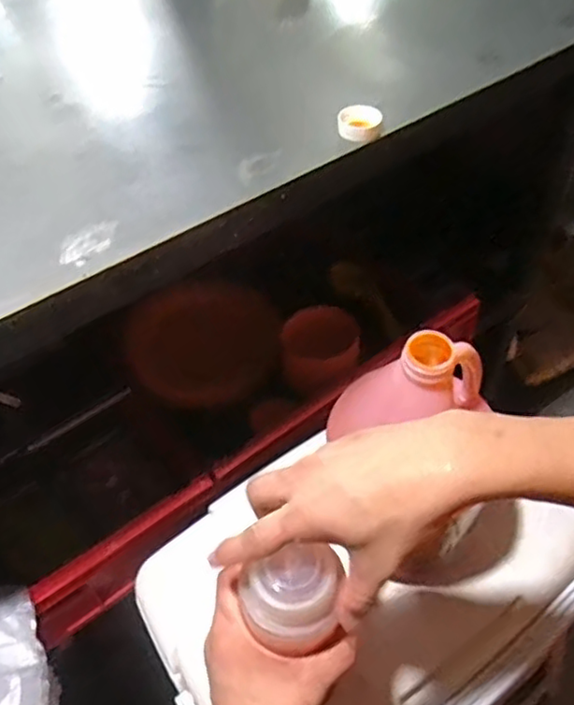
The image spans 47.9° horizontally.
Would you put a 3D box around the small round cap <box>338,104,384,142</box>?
[{"bbox_3d":[0.065,-0.206,0.584,0.039,0.020,0.039,-3,47,3],"label":"small round cap"}]

